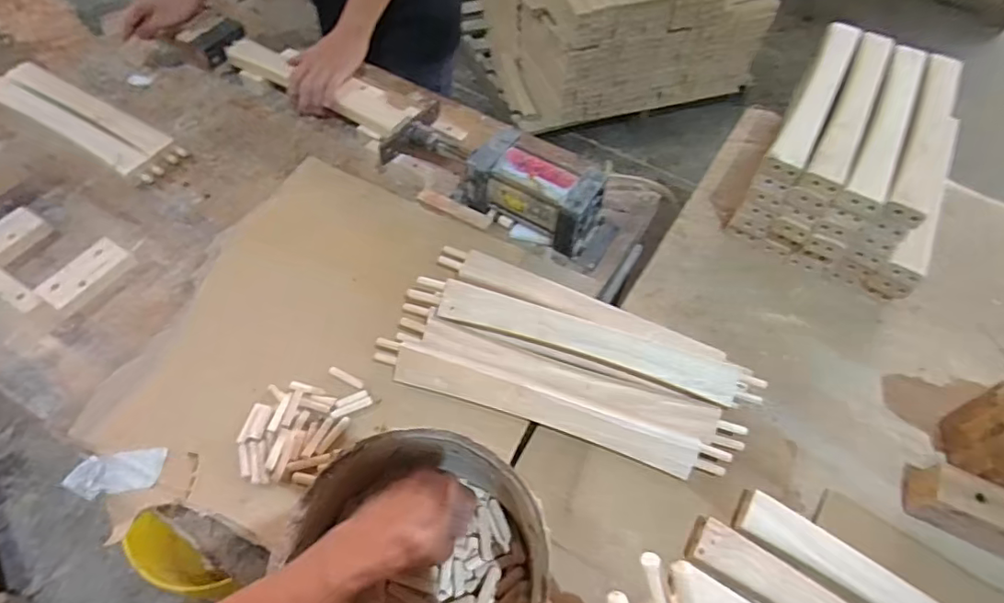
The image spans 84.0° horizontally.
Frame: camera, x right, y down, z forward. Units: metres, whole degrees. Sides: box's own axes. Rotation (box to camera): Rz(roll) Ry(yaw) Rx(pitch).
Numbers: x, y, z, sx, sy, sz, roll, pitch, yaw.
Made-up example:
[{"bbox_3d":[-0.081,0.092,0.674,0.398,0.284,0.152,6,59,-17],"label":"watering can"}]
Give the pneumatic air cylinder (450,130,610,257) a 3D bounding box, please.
[{"bbox_3d":[0.040,-0.166,0.832,0.215,0.099,0.088,29,61,16],"label":"pneumatic air cylinder"}]

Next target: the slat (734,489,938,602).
[{"bbox_3d":[0.421,0.316,0.562,0.368,0.040,0.061,33,62,18],"label":"slat"}]

